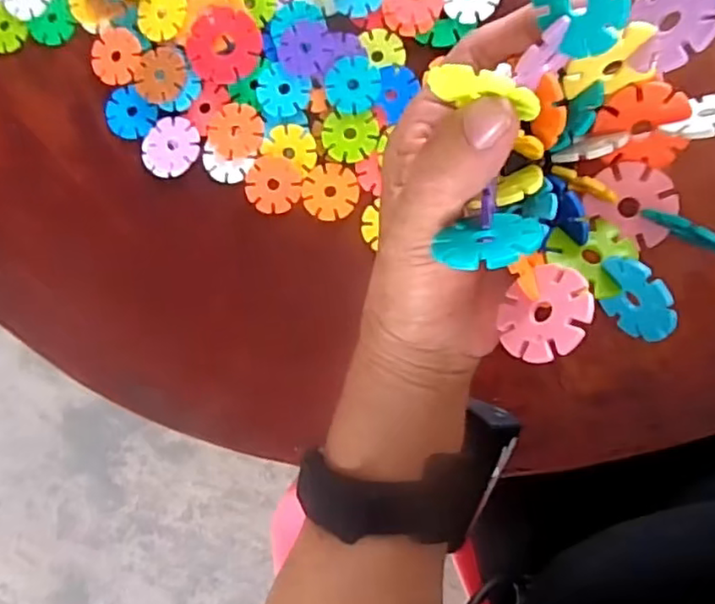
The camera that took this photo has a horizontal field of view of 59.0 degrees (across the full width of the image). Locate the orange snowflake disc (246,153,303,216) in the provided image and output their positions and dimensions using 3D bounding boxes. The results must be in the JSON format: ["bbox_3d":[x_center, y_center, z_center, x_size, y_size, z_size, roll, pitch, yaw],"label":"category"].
[{"bbox_3d":[-0.047,-0.067,0.357,0.032,0.004,0.032,0,87,9],"label":"orange snowflake disc"}]

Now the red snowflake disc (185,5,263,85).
[{"bbox_3d":[-0.077,-0.148,0.364,0.042,0.004,0.044,0,87,9],"label":"red snowflake disc"}]

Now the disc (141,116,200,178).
[{"bbox_3d":[-0.108,-0.090,0.369,0.033,0.005,0.034,0,87,9],"label":"disc"}]

